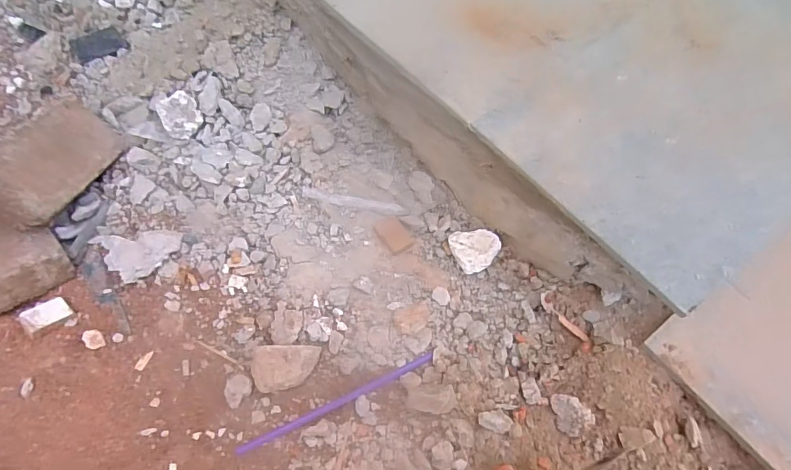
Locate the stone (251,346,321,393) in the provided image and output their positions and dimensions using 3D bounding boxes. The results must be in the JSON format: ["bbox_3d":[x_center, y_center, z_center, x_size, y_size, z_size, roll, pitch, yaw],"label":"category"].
[{"bbox_3d":[-0.133,0.162,0.564,0.078,0.033,0.050,-5,61,-5],"label":"stone"}]

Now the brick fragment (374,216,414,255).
[{"bbox_3d":[-0.002,-0.002,0.649,0.036,0.005,0.056,-34,67,-11],"label":"brick fragment"}]

